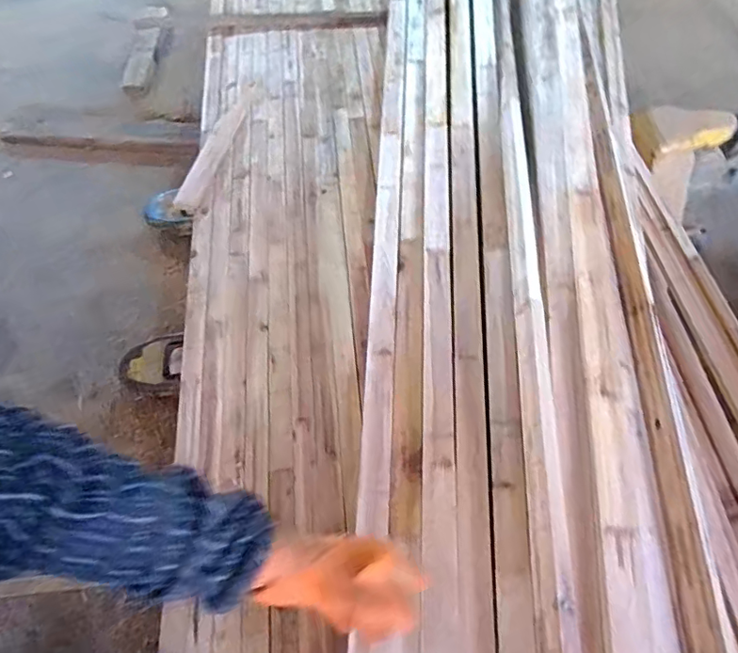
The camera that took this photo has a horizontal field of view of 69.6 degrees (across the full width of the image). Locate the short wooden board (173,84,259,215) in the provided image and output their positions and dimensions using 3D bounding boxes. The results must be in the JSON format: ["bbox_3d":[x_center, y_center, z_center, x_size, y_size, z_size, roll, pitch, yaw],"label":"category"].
[{"bbox_3d":[-0.367,-0.451,1.307,0.073,0.030,0.431,12,61,8],"label":"short wooden board"}]

